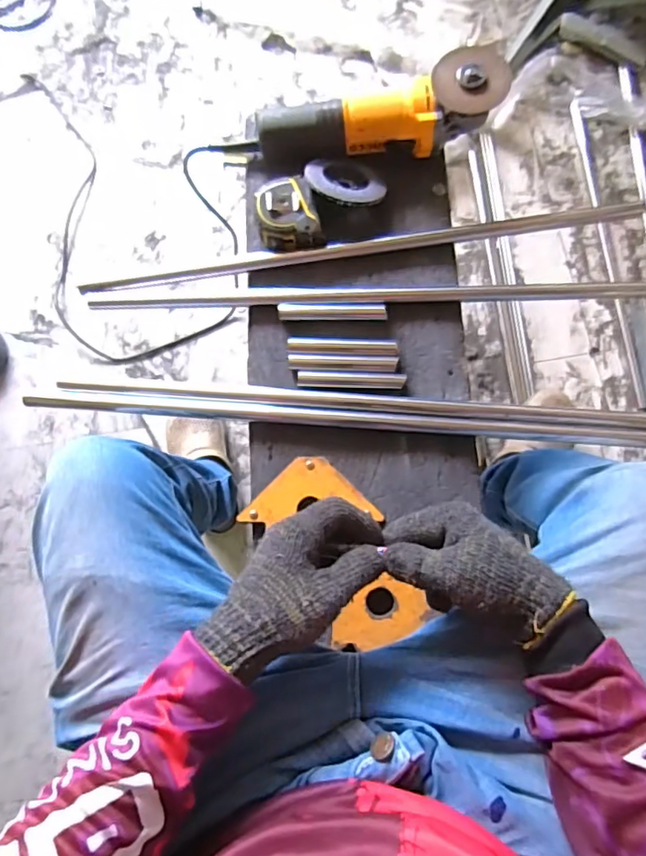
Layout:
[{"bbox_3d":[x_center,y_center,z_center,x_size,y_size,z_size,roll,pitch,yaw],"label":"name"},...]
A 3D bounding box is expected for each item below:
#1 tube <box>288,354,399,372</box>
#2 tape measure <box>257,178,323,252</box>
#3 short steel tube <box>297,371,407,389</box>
[{"bbox_3d":[0.023,-0.074,0.602,0.120,0.013,0.018,1,79,1],"label":"tube"},{"bbox_3d":[-0.040,-0.250,0.627,0.068,0.032,0.080,-8,79,-1],"label":"tape measure"},{"bbox_3d":[0.031,-0.054,0.605,0.119,0.012,0.017,2,79,1],"label":"short steel tube"}]

